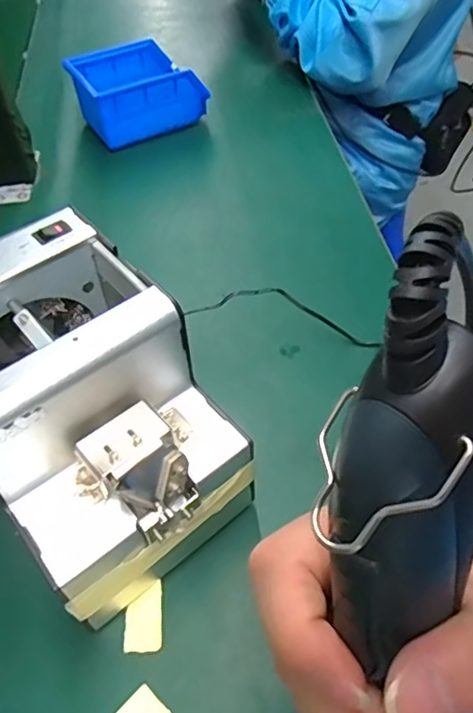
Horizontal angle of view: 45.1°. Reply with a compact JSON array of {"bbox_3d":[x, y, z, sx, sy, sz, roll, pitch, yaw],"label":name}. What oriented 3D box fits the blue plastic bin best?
[{"bbox_3d":[-0.121,-0.313,0.686,0.140,0.079,0.116,-24,52,-17],"label":"blue plastic bin"}]

